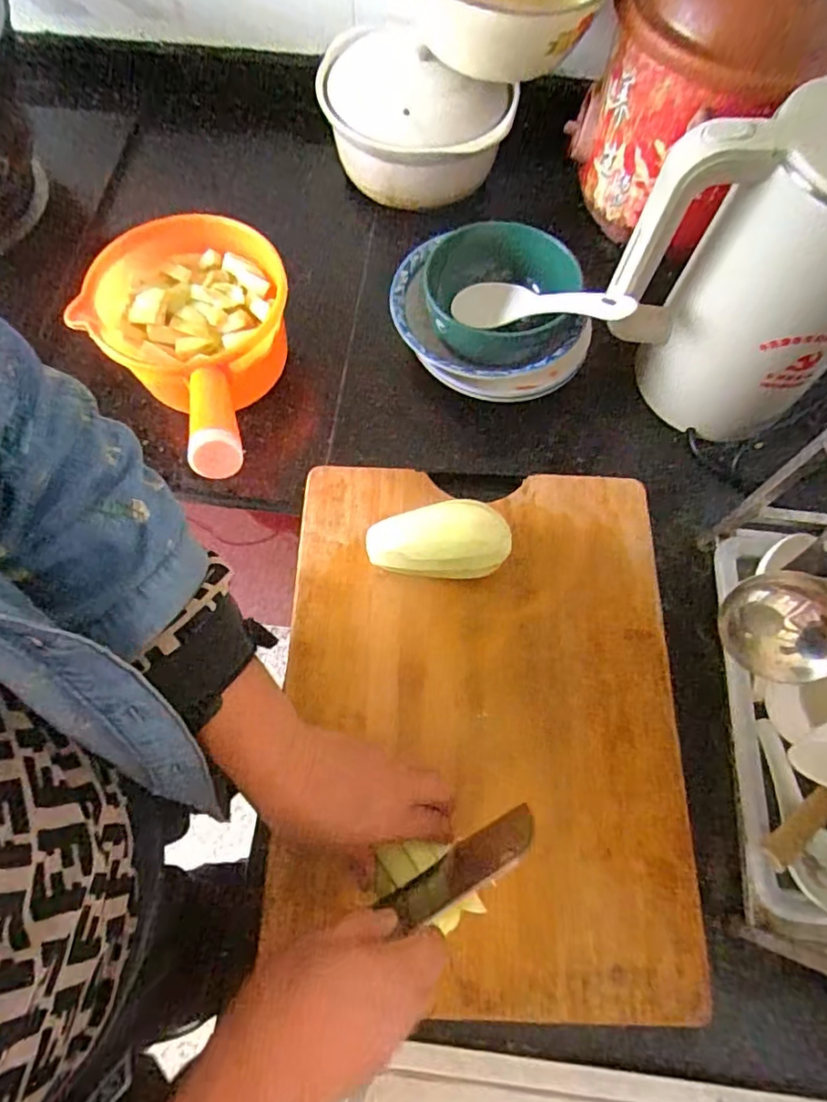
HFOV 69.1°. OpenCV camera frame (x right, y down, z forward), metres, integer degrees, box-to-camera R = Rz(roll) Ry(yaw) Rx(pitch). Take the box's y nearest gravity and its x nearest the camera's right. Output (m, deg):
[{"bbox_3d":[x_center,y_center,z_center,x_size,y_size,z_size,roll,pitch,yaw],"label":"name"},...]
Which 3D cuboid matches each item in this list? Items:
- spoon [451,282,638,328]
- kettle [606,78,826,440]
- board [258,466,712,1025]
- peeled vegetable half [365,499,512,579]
[{"bbox_3d":[0.108,-0.217,0.529,0.172,0.019,0.054,20,67,39],"label":"spoon"},{"bbox_3d":[0.271,-0.220,0.480,0.179,0.238,0.139,41,74,14],"label":"kettle"},{"bbox_3d":[0.051,0.118,0.463,0.296,0.024,0.387,2,69,0],"label":"board"},{"bbox_3d":[0.019,-0.009,0.472,0.111,0.060,0.060,7,69,2],"label":"peeled vegetable half"}]

